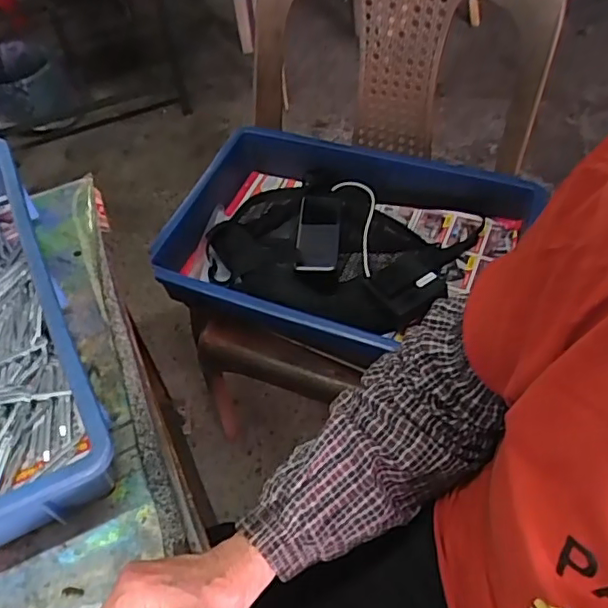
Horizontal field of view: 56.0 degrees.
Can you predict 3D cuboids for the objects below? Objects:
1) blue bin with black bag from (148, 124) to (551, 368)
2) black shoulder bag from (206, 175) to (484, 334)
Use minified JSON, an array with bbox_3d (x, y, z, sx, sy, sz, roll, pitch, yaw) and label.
[{"bbox_3d":[0.037,-0.075,0.737,0.441,0.097,0.293,18,55,18],"label":"blue bin with black bag"},{"bbox_3d":[0.038,-0.069,0.746,0.310,0.058,0.241,20,56,19],"label":"black shoulder bag"}]

